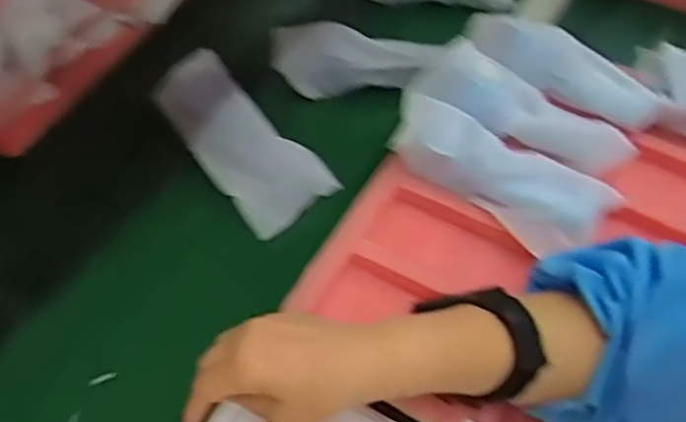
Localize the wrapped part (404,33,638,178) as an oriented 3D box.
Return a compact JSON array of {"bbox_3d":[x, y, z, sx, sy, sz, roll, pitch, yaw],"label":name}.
[{"bbox_3d":[0.165,-0.094,0.602,0.195,0.029,0.067,26,55,-3],"label":"wrapped part"}]

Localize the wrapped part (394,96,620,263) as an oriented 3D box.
[{"bbox_3d":[0.134,-0.038,0.566,0.181,0.052,0.082,35,59,23],"label":"wrapped part"}]

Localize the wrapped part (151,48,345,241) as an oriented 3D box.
[{"bbox_3d":[-0.098,-0.069,0.613,0.083,0.028,0.192,-35,75,-25],"label":"wrapped part"}]

